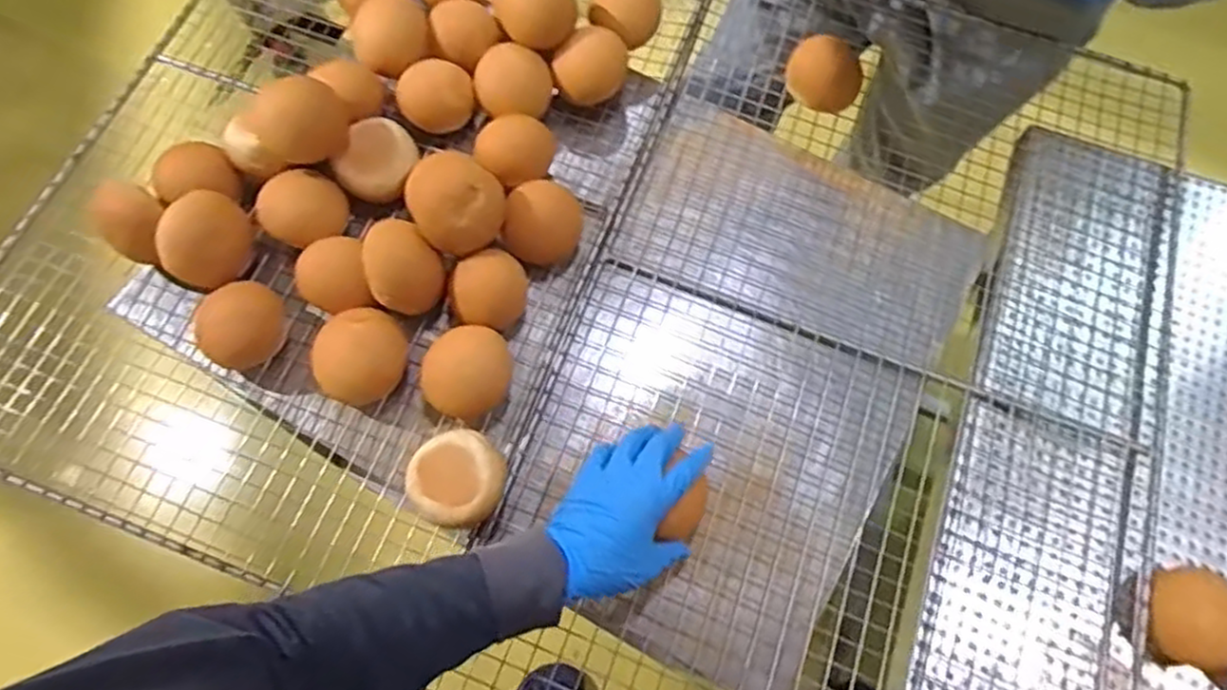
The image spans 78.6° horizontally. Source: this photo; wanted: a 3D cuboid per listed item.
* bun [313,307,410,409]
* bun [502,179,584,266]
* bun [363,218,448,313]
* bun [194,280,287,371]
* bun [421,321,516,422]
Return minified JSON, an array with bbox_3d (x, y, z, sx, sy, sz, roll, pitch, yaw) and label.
[{"bbox_3d":[-0.228,0.010,0.670,0.078,0.046,0.080,21,70,6],"label":"bun"},{"bbox_3d":[-0.067,-0.114,0.713,0.072,0.057,0.069,3,69,-1],"label":"bun"},{"bbox_3d":[-0.189,-0.071,0.678,0.065,0.050,0.072,-18,71,-9],"label":"bun"},{"bbox_3d":[-0.338,-0.018,0.680,0.070,0.044,0.079,33,71,10],"label":"bun"},{"bbox_3d":[-0.131,0.024,0.668,0.071,0.040,0.080,26,70,8],"label":"bun"}]

